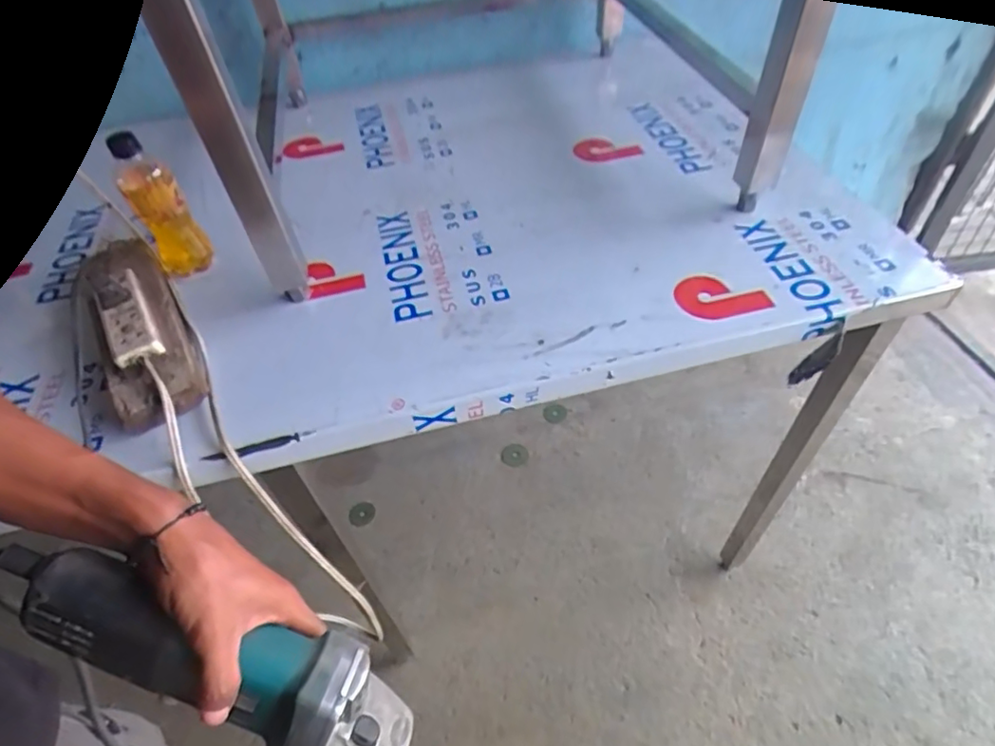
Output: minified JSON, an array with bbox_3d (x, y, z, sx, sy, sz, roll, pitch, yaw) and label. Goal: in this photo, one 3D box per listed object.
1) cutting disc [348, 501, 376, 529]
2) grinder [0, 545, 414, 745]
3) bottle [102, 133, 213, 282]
[{"bbox_3d":[-0.340,0.355,1.435,0.061,0.009,0.065,-1,57,1],"label":"cutting disc"},{"bbox_3d":[-0.185,0.206,0.390,0.311,0.092,0.097,31,54,-3],"label":"grinder"},{"bbox_3d":[-0.401,-0.194,0.681,0.061,0.172,0.056,-33,54,-21],"label":"bottle"}]

